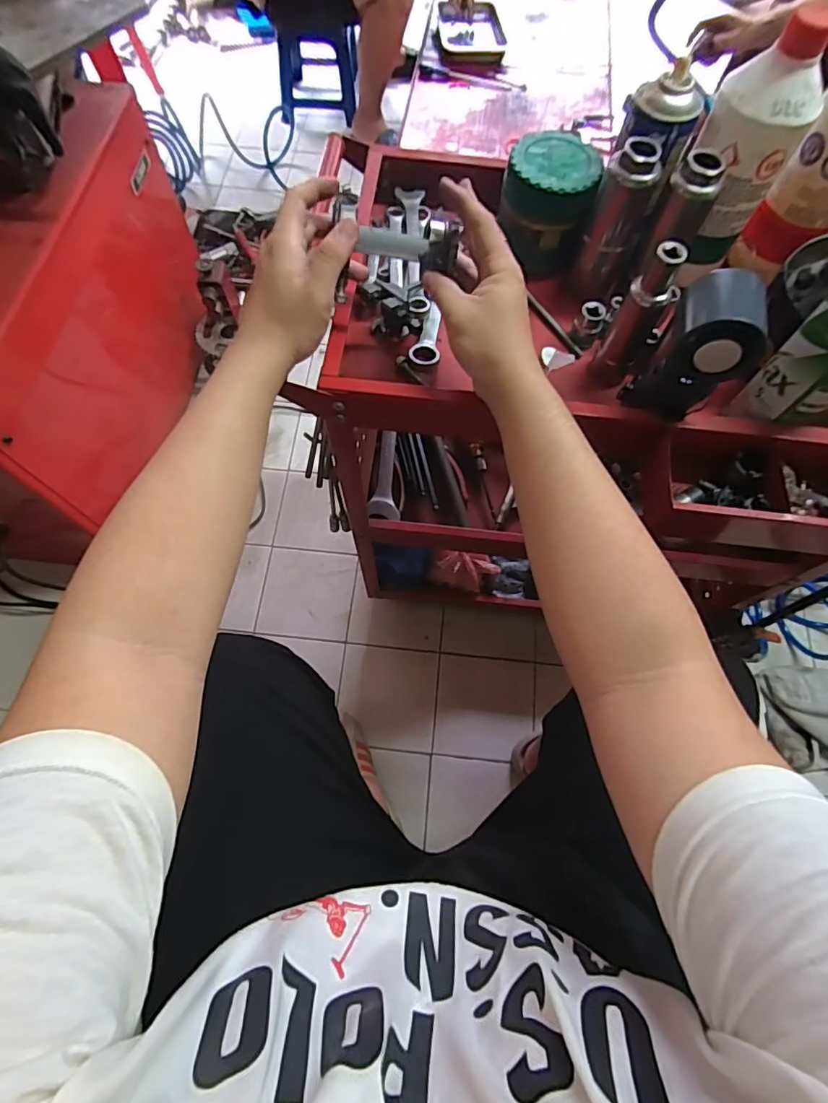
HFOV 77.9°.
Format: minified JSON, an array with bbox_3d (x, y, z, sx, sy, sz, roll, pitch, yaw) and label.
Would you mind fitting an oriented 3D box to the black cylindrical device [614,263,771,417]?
[{"bbox_3d":[0.223,-0.159,0.414,0.065,0.111,0.076,17,69,5],"label":"black cylindrical device"}]

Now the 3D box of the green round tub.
[{"bbox_3d":[0.146,-0.382,0.562,0.095,0.087,0.101,18,69,5],"label":"green round tub"}]

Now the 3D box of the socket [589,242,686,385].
[{"bbox_3d":[0.208,-0.216,0.481,0.034,0.140,0.029,23,70,7],"label":"socket"}]

